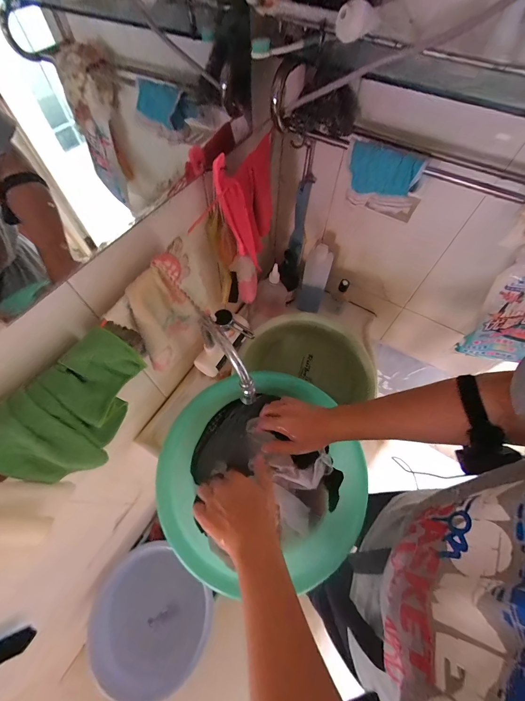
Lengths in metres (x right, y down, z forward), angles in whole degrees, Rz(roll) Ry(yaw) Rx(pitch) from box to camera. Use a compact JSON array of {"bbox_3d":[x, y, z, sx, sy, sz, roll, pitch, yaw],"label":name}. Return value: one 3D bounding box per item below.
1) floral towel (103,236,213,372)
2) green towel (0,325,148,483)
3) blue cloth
[{"bbox_3d":[-0.132,-0.050,0.415,0.048,0.160,0.135,27,64,14],"label":"floral towel"},{"bbox_3d":[-0.218,0.073,0.340,0.028,0.132,0.173,15,55,36],"label":"green towel"},{"bbox_3d":[0.175,-0.264,0.416,0.096,0.060,0.013,16,47,2],"label":"blue cloth"}]

